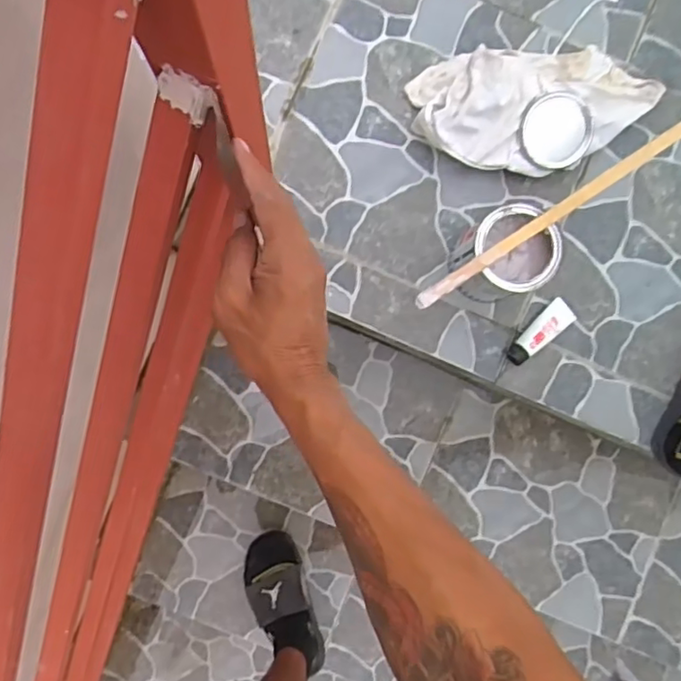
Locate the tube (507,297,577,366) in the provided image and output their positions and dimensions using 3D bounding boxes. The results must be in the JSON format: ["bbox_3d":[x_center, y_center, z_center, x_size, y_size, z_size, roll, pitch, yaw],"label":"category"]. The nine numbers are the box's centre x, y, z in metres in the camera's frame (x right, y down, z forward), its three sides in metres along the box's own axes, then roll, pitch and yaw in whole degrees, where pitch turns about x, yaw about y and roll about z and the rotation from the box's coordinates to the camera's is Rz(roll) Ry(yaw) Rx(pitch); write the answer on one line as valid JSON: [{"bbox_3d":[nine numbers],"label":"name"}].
[{"bbox_3d":[0.268,-0.010,0.835,0.105,0.026,0.038,-41,90,0],"label":"tube"}]

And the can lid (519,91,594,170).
[{"bbox_3d":[0.279,-0.270,0.804,0.090,0.013,0.091,0,108,1],"label":"can lid"}]

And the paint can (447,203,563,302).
[{"bbox_3d":[0.201,-0.105,0.780,0.106,0.133,0.098,0,88,-4],"label":"paint can"}]

